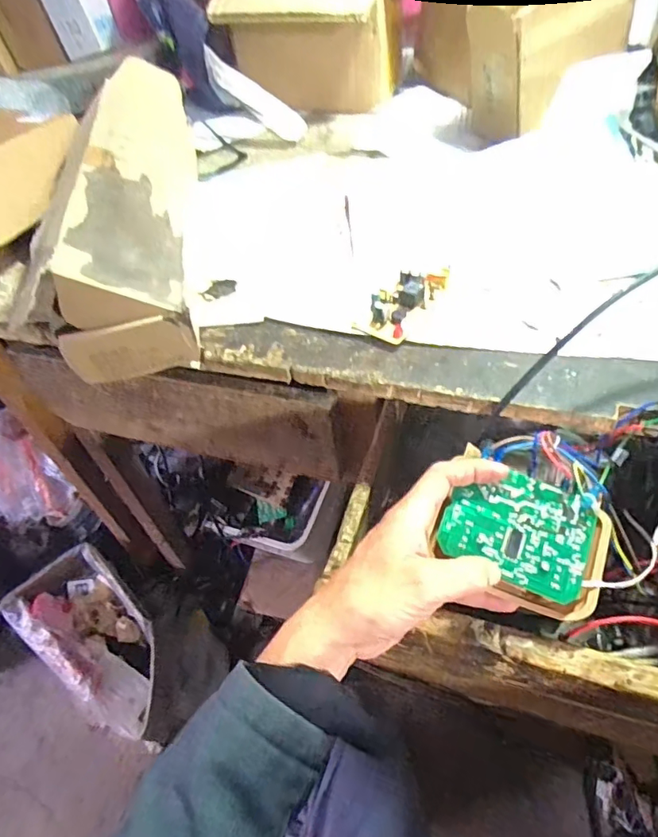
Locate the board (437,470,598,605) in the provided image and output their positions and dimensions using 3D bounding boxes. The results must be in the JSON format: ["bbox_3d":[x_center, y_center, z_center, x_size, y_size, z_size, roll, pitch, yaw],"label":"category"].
[{"bbox_3d":[0.130,0.074,0.356,0.095,0.004,0.073,20,67,10],"label":"board"}]

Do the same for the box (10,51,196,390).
[{"bbox_3d":[-0.205,-0.221,0.529,0.116,0.100,0.427,-10,50,-3],"label":"box"}]

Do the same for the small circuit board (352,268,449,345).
[{"bbox_3d":[0.066,-0.103,0.454,0.043,0.023,0.093,28,58,25],"label":"small circuit board"}]

